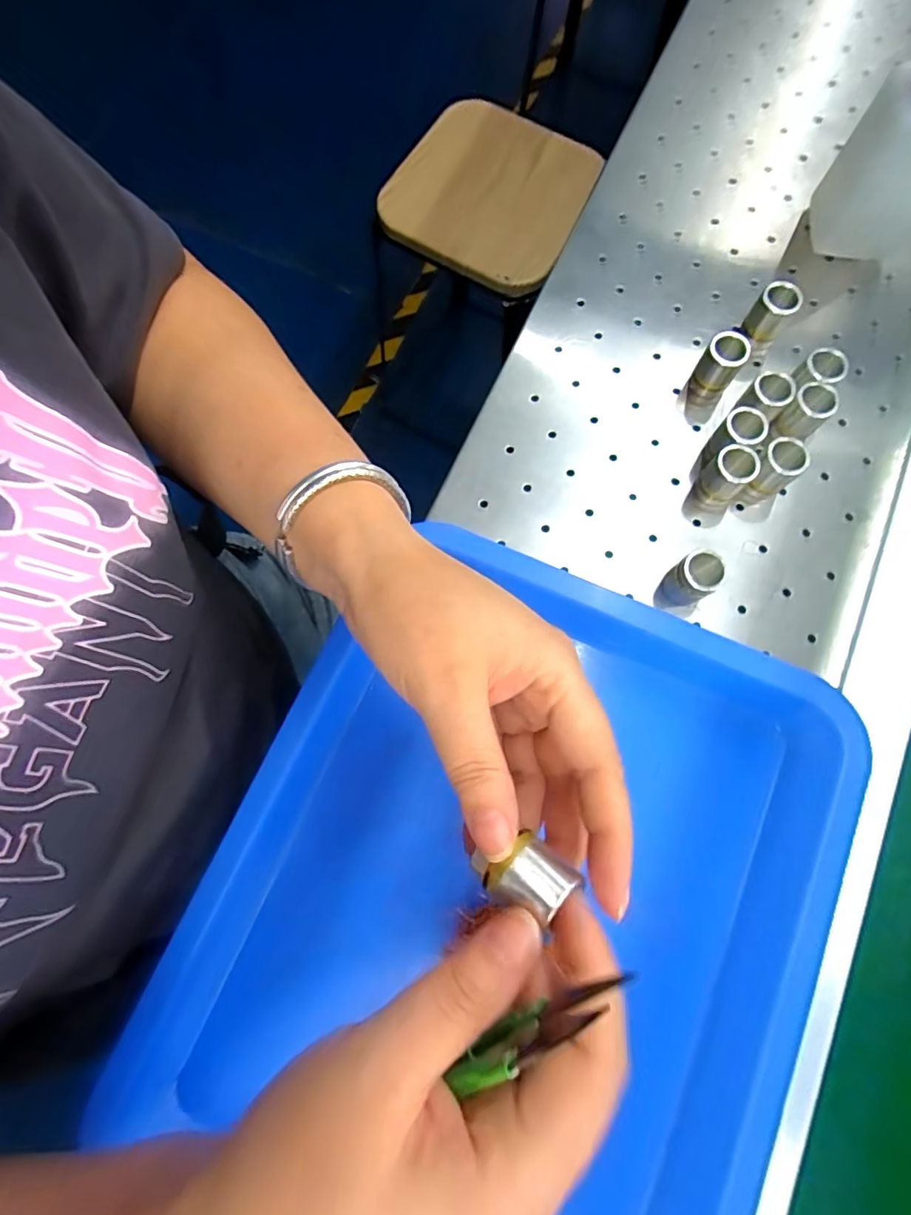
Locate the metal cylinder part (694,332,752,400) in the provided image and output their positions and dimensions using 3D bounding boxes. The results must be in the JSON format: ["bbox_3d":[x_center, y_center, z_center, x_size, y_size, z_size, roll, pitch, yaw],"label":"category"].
[{"bbox_3d":[0.156,-0.141,0.312,0.023,0.030,0.026,29,79,8],"label":"metal cylinder part"}]

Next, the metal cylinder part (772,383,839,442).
[{"bbox_3d":[0.199,-0.110,0.303,0.021,0.031,0.025,38,80,10],"label":"metal cylinder part"}]

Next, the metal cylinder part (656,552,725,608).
[{"bbox_3d":[0.127,-0.014,0.281,0.019,0.033,0.021,-37,78,-7],"label":"metal cylinder part"}]

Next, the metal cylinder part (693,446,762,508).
[{"bbox_3d":[0.151,-0.071,0.296,0.023,0.033,0.025,5,76,3],"label":"metal cylinder part"}]

